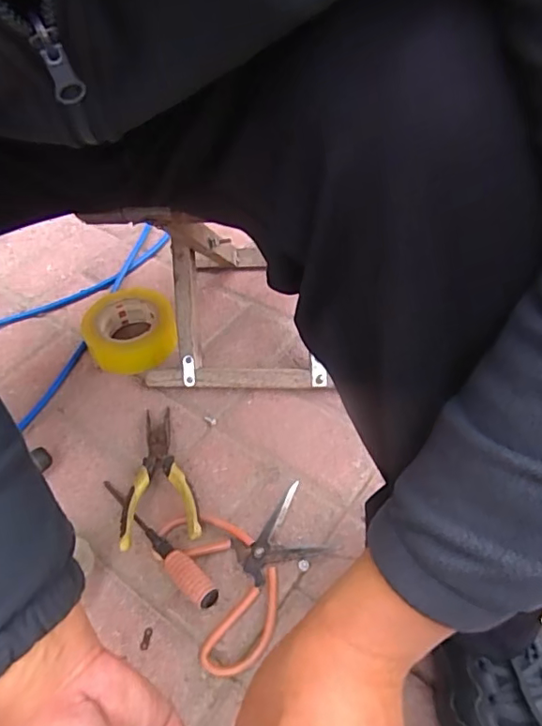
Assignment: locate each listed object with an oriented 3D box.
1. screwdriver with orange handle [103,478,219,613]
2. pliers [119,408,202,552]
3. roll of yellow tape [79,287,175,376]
[{"bbox_3d":[-0.127,0.188,0.581,0.023,0.030,0.202,-37,54,-24],"label":"screwdriver with orange handle"},{"bbox_3d":[-0.136,0.128,0.634,0.083,0.030,0.188,-13,48,-4],"label":"pliers"},{"bbox_3d":[-0.206,-0.050,0.775,0.123,0.061,0.134,-2,49,2],"label":"roll of yellow tape"}]

